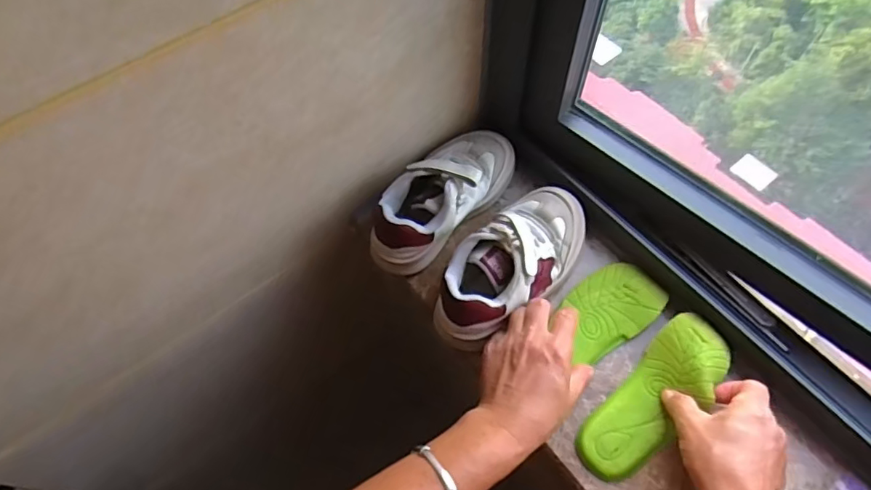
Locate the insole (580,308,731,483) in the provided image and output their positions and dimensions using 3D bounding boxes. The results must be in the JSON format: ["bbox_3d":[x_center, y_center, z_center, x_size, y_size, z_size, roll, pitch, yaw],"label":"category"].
[{"bbox_3d":[0.197,0.136,0.486,0.062,0.031,0.170,40,78,22],"label":"insole"}]

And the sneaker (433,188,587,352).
[{"bbox_3d":[0.076,0.016,0.526,0.081,0.079,0.187,40,67,22],"label":"sneaker"}]

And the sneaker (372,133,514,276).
[{"bbox_3d":[0.007,-0.056,0.567,0.086,0.072,0.186,29,65,18],"label":"sneaker"}]

